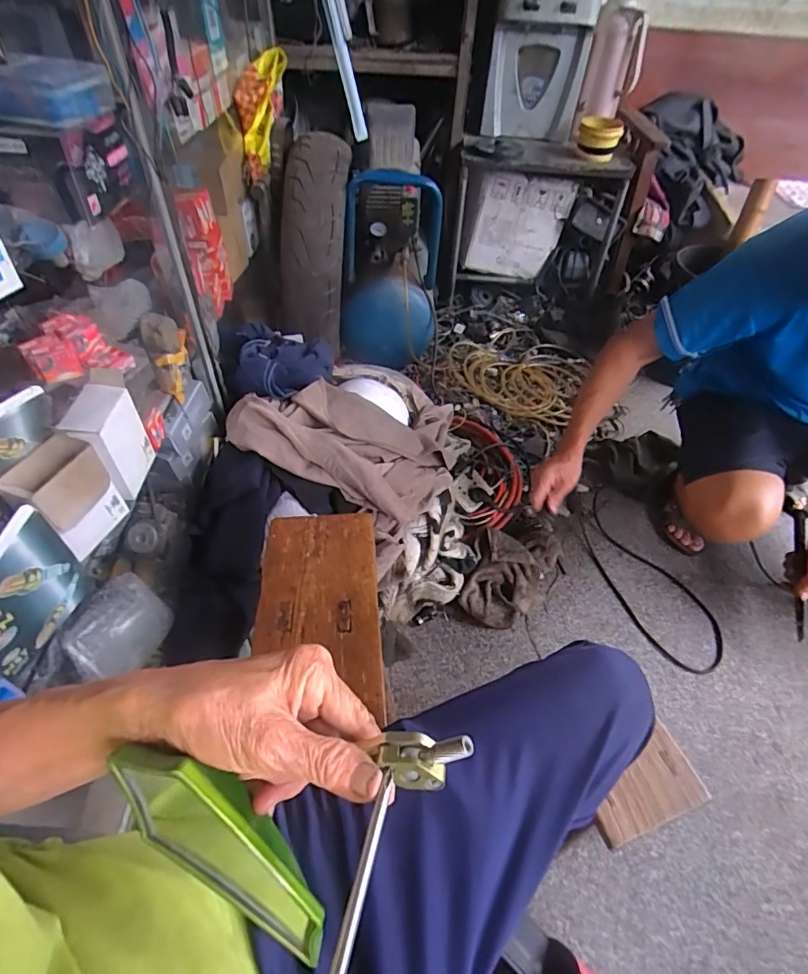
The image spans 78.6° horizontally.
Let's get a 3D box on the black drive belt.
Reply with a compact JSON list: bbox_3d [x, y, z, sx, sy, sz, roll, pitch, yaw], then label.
[{"bbox_3d":[0.535,0.201,1.119,0.178,0.017,0.443,-16,50,-16],"label":"black drive belt"}]

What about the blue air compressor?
[{"bbox_3d":[-0.034,-0.570,1.327,0.241,0.427,0.228,6,48,4],"label":"blue air compressor"}]

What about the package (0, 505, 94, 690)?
[{"bbox_3d":[-0.378,0.109,0.496,0.017,0.155,0.129,8,48,5],"label":"package"}]

